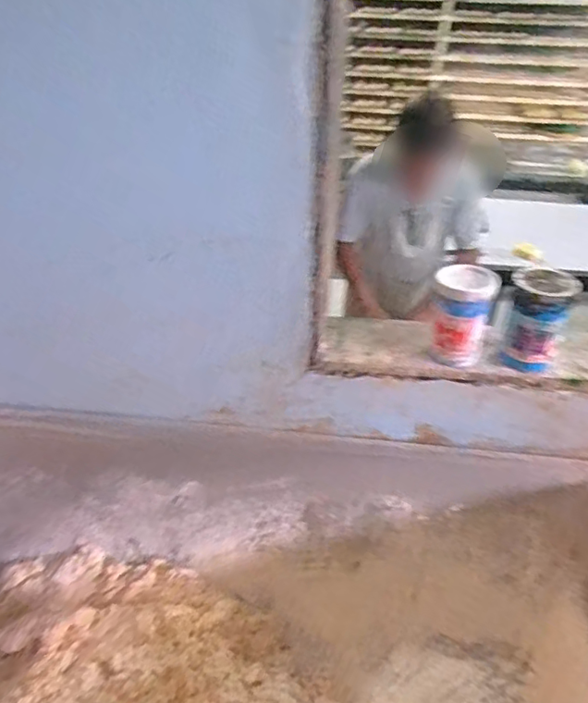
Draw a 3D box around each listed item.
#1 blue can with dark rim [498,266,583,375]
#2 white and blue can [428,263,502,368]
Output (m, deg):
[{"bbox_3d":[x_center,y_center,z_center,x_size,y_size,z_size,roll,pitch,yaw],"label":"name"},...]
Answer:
[{"bbox_3d":[0.376,-0.047,0.856,0.088,0.143,0.080,12,36,17],"label":"blue can with dark rim"},{"bbox_3d":[0.265,-0.055,0.875,0.090,0.140,0.076,15,37,21],"label":"white and blue can"}]

